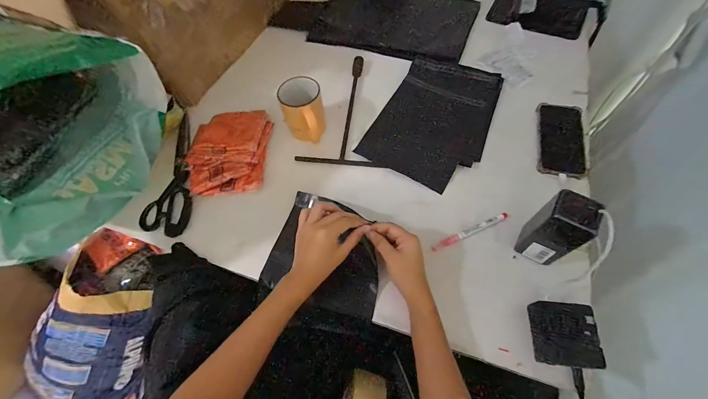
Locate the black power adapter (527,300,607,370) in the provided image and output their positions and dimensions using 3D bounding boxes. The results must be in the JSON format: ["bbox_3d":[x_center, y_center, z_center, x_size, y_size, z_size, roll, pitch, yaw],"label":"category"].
[{"bbox_3d":[0.281,0.179,0.408,0.070,0.038,0.076,3,62,5],"label":"black power adapter"}]

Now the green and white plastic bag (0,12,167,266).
[{"bbox_3d":[-0.460,-0.086,0.420,0.229,0.235,0.276,25,66,16],"label":"green and white plastic bag"}]

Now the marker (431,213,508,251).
[{"bbox_3d":[0.192,0.052,0.502,0.141,0.006,0.013,-23,62,-9],"label":"marker"}]

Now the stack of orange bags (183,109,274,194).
[{"bbox_3d":[-0.244,-0.098,0.592,0.146,0.035,0.189,0,61,4],"label":"stack of orange bags"}]

